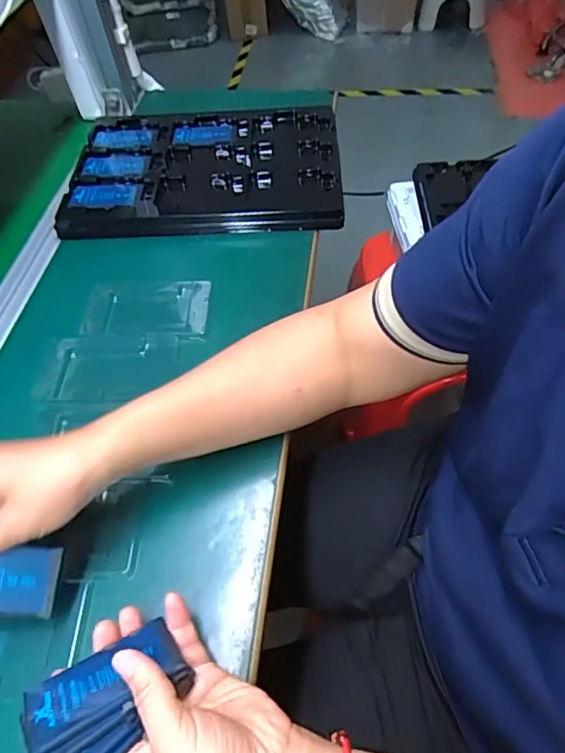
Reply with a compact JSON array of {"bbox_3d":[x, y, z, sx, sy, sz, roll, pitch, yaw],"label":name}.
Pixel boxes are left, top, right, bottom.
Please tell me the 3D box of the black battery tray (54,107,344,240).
[{"bbox_3d":[-0.096,-0.263,0.638,0.335,0.037,0.228,1,55,2],"label":"black battery tray"}]

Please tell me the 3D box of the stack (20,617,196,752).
[{"bbox_3d":[-0.098,0.184,0.284,0.087,0.011,0.068,-22,38,-28],"label":"stack"}]

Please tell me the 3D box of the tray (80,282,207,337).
[{"bbox_3d":[-0.141,-0.072,0.518,0.131,0.014,0.072,0,55,1],"label":"tray"}]

